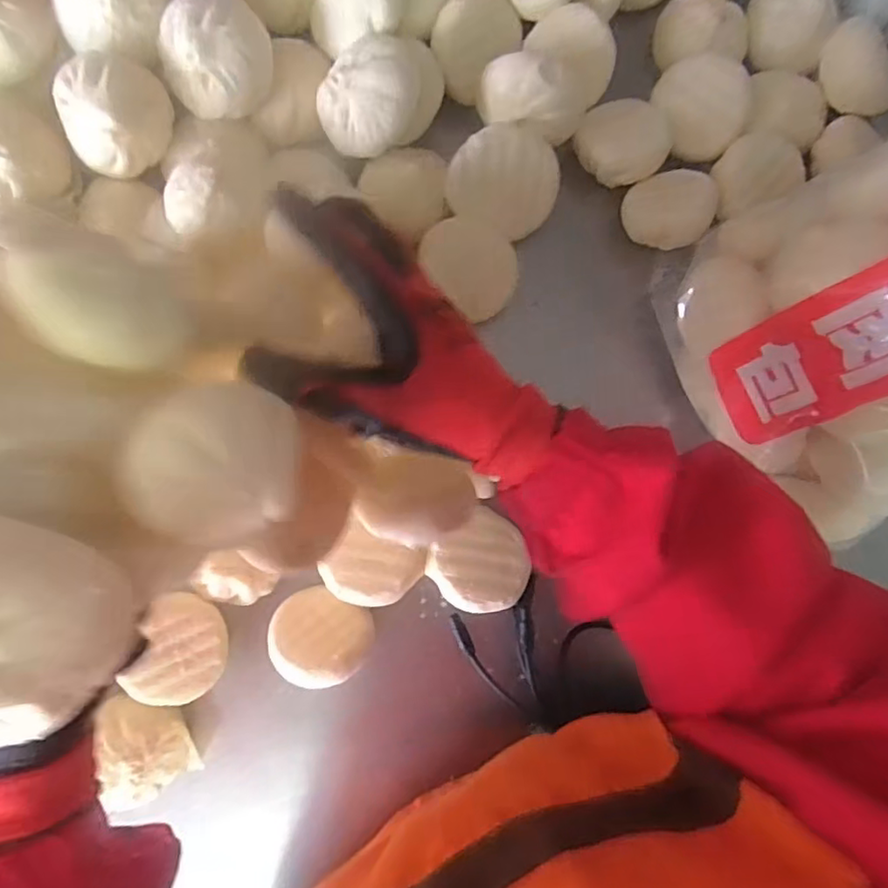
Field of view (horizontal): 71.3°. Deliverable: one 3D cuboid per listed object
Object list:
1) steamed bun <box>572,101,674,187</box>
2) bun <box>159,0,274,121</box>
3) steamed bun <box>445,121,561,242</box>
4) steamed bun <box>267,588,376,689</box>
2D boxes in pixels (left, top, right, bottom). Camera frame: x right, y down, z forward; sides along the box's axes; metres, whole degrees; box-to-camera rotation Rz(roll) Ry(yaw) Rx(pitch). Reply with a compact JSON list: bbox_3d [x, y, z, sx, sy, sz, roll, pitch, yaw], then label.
[{"bbox_3d":[0.143,-0.240,0.504,0.066,0.041,0.063,0,86,-3],"label":"steamed bun"},{"bbox_3d":[-0.167,-0.285,0.457,0.076,0.048,0.070,0,86,-3],"label":"bun"},{"bbox_3d":[0.046,-0.203,0.487,0.082,0.064,0.067,24,85,-2],"label":"steamed bun"},{"bbox_3d":[-0.092,0.145,0.466,0.076,0.065,0.027,13,129,5],"label":"steamed bun"}]

